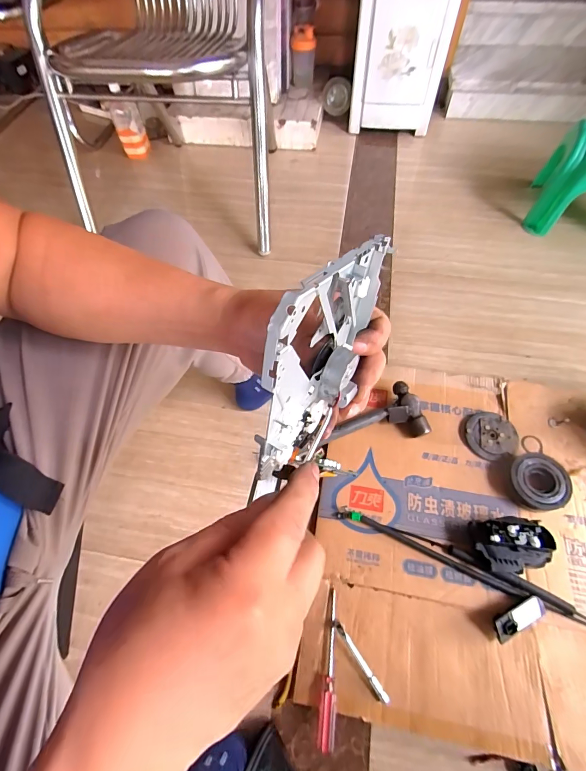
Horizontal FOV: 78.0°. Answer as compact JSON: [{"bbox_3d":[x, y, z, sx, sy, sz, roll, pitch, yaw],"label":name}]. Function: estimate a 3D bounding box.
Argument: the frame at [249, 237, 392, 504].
[{"bbox_3d":[0.017,-0.007,0.206,0.025,0.140,0.127,25,62,16],"label":"frame"}]

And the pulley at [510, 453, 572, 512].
[{"bbox_3d":[0.462,0.181,0.676,0.106,0.038,0.100,0,59,1],"label":"pulley"}]

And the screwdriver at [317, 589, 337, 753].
[{"bbox_3d":[0.056,0.419,0.546,0.024,0.022,0.192,5,59,4],"label":"screwdriver"}]

